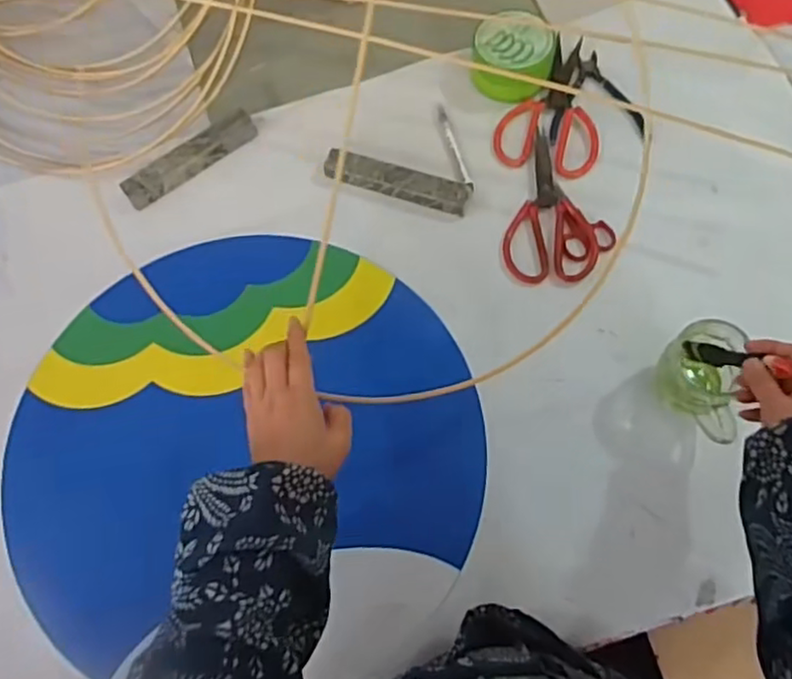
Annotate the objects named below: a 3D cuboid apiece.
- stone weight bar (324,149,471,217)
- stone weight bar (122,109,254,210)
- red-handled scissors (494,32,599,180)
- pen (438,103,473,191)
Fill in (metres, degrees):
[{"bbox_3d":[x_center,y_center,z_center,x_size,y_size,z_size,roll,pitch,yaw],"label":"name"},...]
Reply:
[{"bbox_3d":[-0.002,-0.190,0.810,0.178,0.019,0.036,17,72,8],"label":"stone weight bar"},{"bbox_3d":[-0.251,-0.224,0.826,0.177,0.032,0.031,-37,74,-10],"label":"stone weight bar"},{"bbox_3d":[0.198,-0.298,0.850,0.125,0.025,0.200,12,72,6],"label":"red-handled scissors"},{"bbox_3d":[0.073,-0.239,0.832,0.012,0.013,0.135,-14,71,-3],"label":"pen"}]

